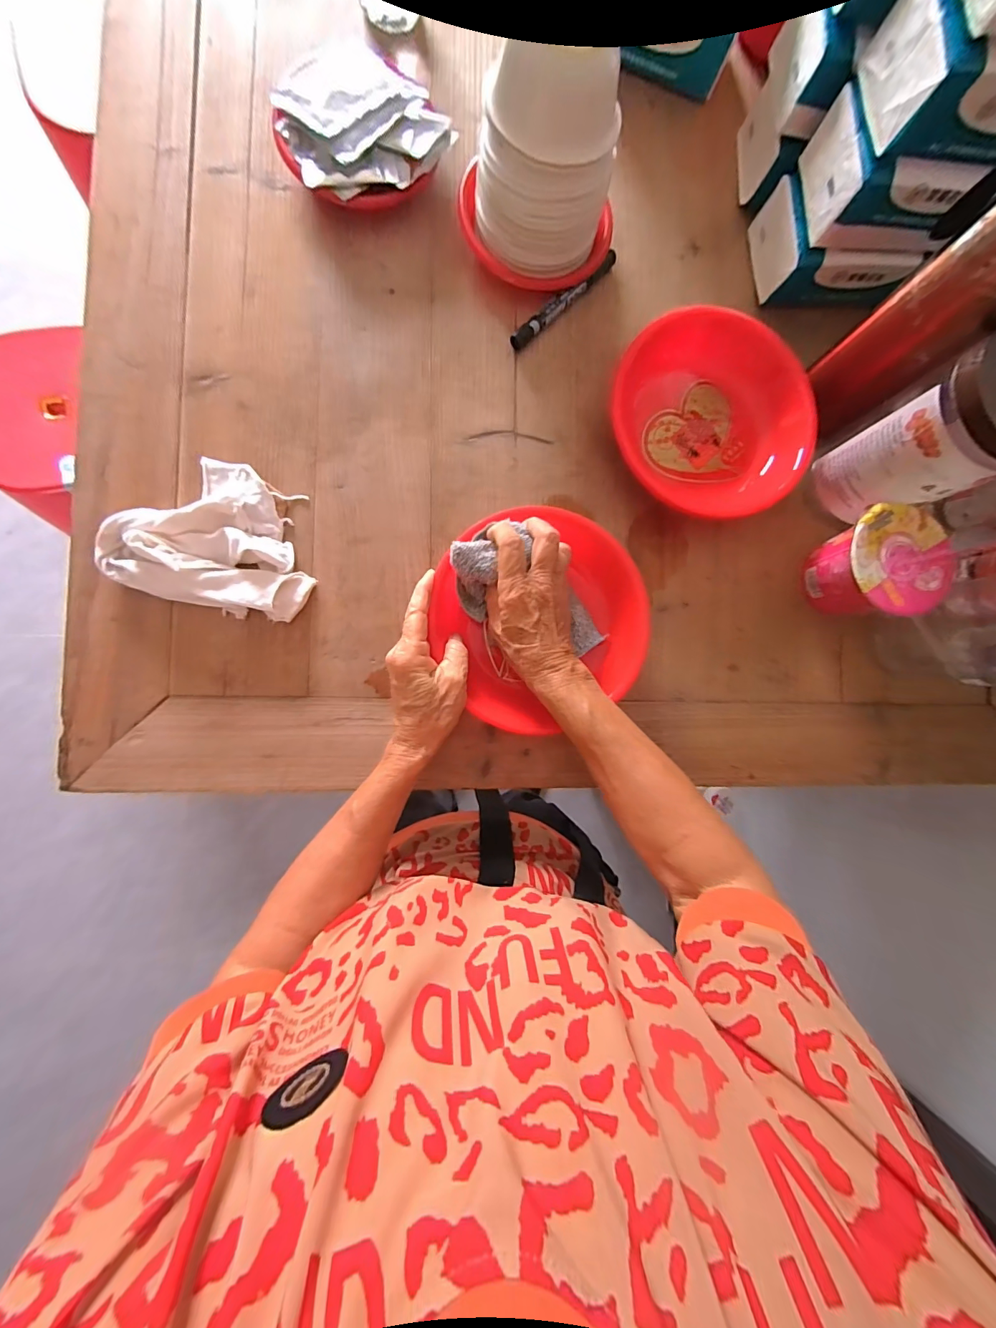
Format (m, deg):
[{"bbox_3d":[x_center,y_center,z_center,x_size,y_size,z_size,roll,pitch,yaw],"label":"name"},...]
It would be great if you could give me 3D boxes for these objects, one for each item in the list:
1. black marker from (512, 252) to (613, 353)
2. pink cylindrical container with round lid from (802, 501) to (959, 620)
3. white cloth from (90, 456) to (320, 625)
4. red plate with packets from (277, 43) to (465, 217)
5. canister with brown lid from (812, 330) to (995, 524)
[{"bbox_3d":[0.066,-0.349,0.412,0.139,0.014,0.014,-43,92,-6],"label":"black marker"},{"bbox_3d":[0.347,-0.090,0.404,0.087,0.071,0.093,0,88,-6],"label":"pink cylindrical container with round lid"},{"bbox_3d":[-0.236,-0.110,0.362,0.162,0.035,0.127,16,86,-5],"label":"white cloth"},{"bbox_3d":[-0.123,-0.470,0.385,0.128,0.038,0.134,0,88,-6],"label":"red plate with packets"},{"bbox_3d":[0.361,-0.185,0.352,0.084,0.147,0.092,-26,91,-6],"label":"canister with brown lid"}]

